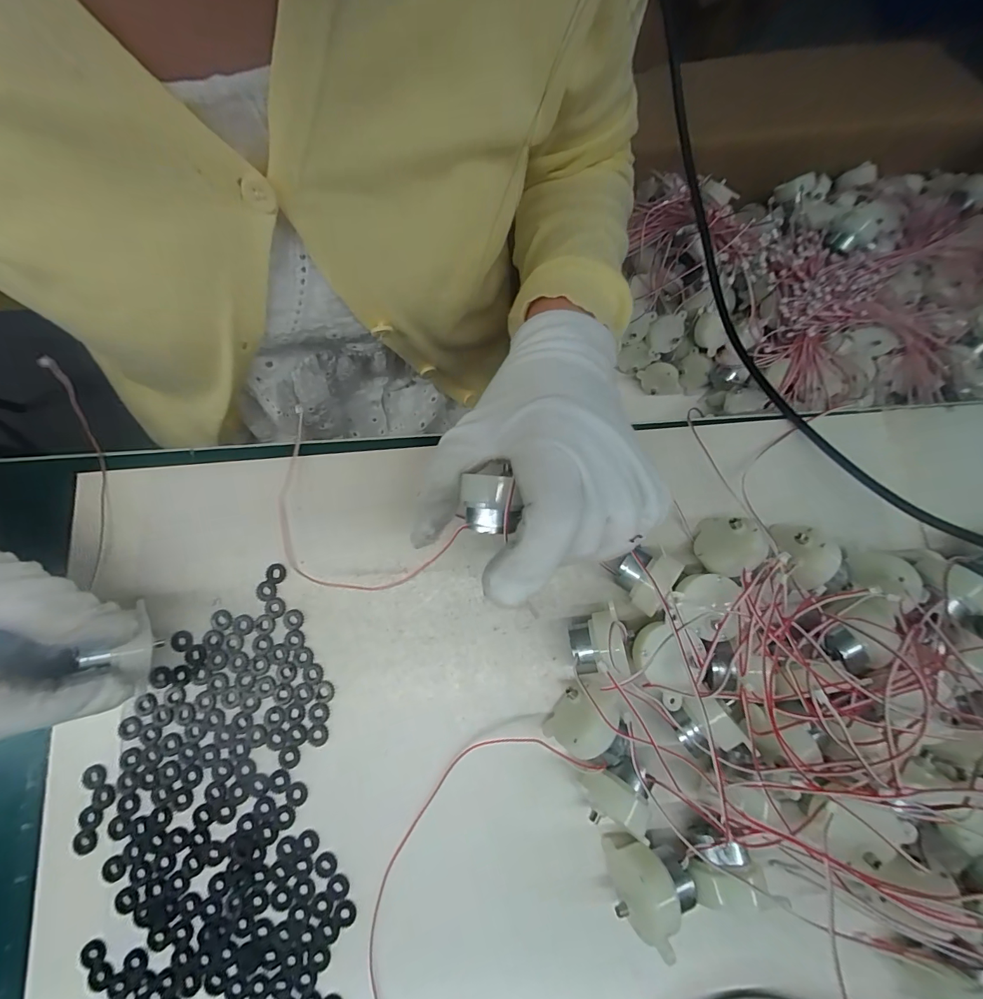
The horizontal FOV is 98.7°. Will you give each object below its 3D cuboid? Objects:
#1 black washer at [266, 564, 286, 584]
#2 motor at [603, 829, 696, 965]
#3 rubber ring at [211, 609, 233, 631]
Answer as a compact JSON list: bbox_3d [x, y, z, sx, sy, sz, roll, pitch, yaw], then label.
[{"bbox_3d":[-0.117,0.040,0.227,0.010,0.004,0.011,0,79,-1],"label":"black washer"},{"bbox_3d":[0.070,0.173,0.190,0.033,0.037,0.031,-34,81,-8],"label":"motor"},{"bbox_3d":[-0.143,0.064,0.222,0.011,0.004,0.011,0,79,-1],"label":"rubber ring"}]

